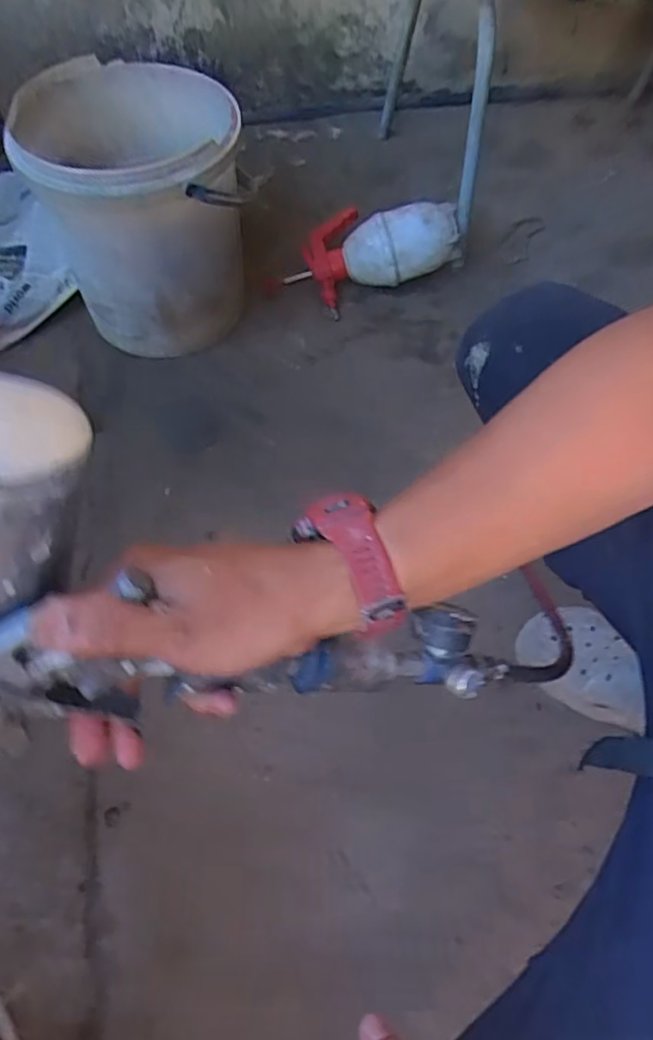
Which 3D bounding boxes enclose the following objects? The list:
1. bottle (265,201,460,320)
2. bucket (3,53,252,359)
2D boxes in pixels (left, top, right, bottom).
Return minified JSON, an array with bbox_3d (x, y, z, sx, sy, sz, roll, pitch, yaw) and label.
[{"bbox_3d":[0.057,-0.433,1.094,0.318,0.104,0.153,-10,58,15],"label":"bottle"},{"bbox_3d":[-0.252,-0.422,0.962,0.261,0.336,0.256,-1,58,1],"label":"bucket"}]

